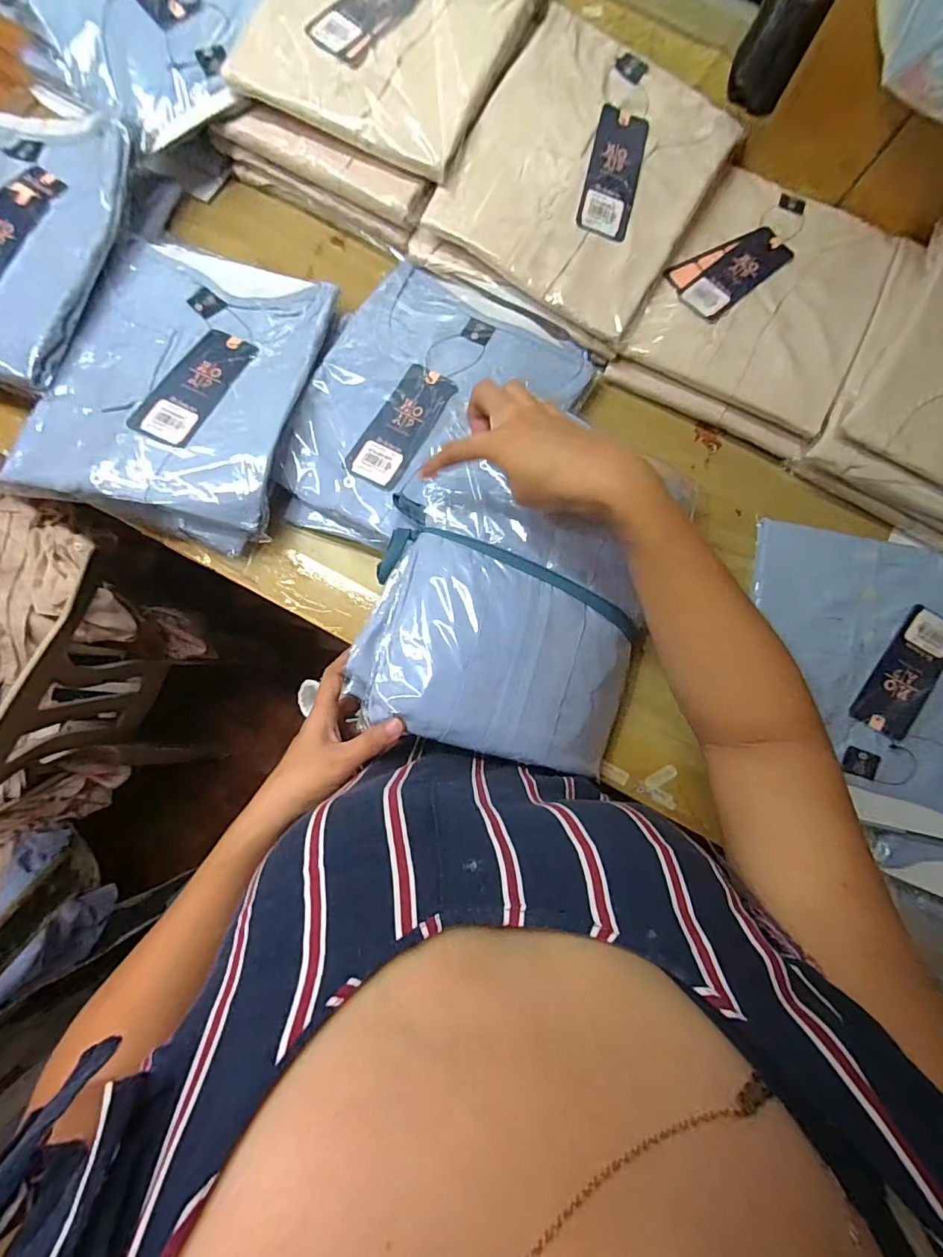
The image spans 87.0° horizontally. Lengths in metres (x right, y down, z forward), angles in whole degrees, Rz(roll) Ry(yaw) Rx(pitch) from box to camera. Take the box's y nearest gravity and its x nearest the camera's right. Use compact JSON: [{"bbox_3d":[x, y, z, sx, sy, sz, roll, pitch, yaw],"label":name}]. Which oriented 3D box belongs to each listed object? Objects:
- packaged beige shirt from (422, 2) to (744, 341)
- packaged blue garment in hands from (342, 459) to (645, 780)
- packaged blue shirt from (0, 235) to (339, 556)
[{"bbox_3d":[0.108,-0.418,0.453,0.206,0.027,0.247,29,81,0],"label":"packaged beige shirt"},{"bbox_3d":[0.033,-0.011,0.380,0.211,0.062,0.206,14,81,-2],"label":"packaged blue garment in hands"},{"bbox_3d":[-0.246,-0.216,0.424,0.198,0.044,0.262,15,81,-2],"label":"packaged blue shirt"}]

